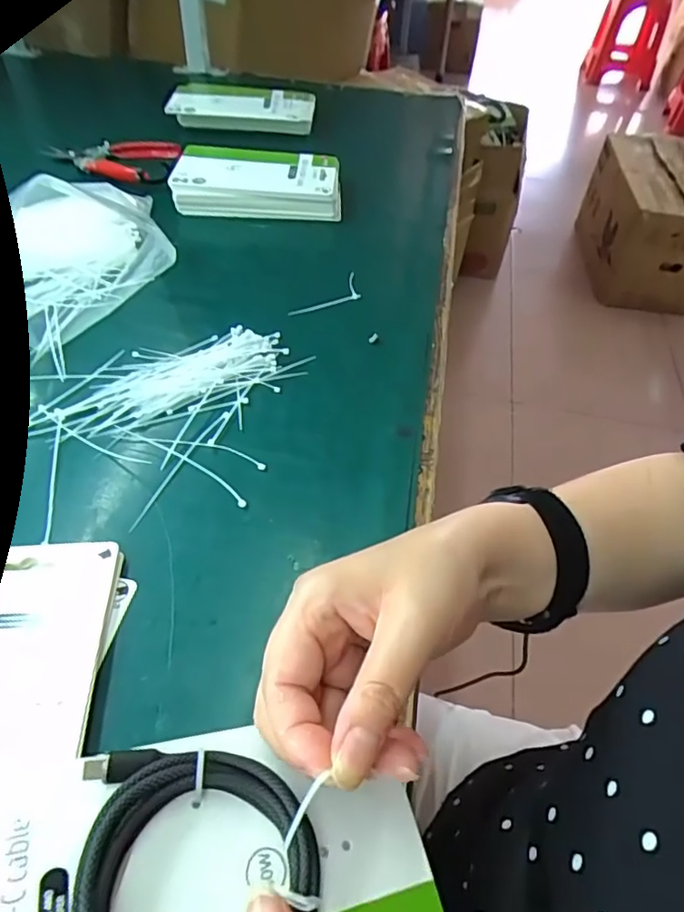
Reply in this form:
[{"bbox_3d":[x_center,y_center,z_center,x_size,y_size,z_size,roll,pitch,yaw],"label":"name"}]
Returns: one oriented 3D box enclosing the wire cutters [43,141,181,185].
[{"bbox_3d":[-0.274,-0.364,0.696,0.172,0.024,0.086,16,51,11],"label":"wire cutters"}]

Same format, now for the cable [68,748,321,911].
[{"bbox_3d":[-0.048,0.146,0.191,0.078,0.014,0.090,3,47,-22],"label":"cable"}]

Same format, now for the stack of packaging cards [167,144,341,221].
[{"bbox_3d":[-0.093,-0.317,0.654,0.186,0.042,0.106,2,50,0],"label":"stack of packaging cards"}]

